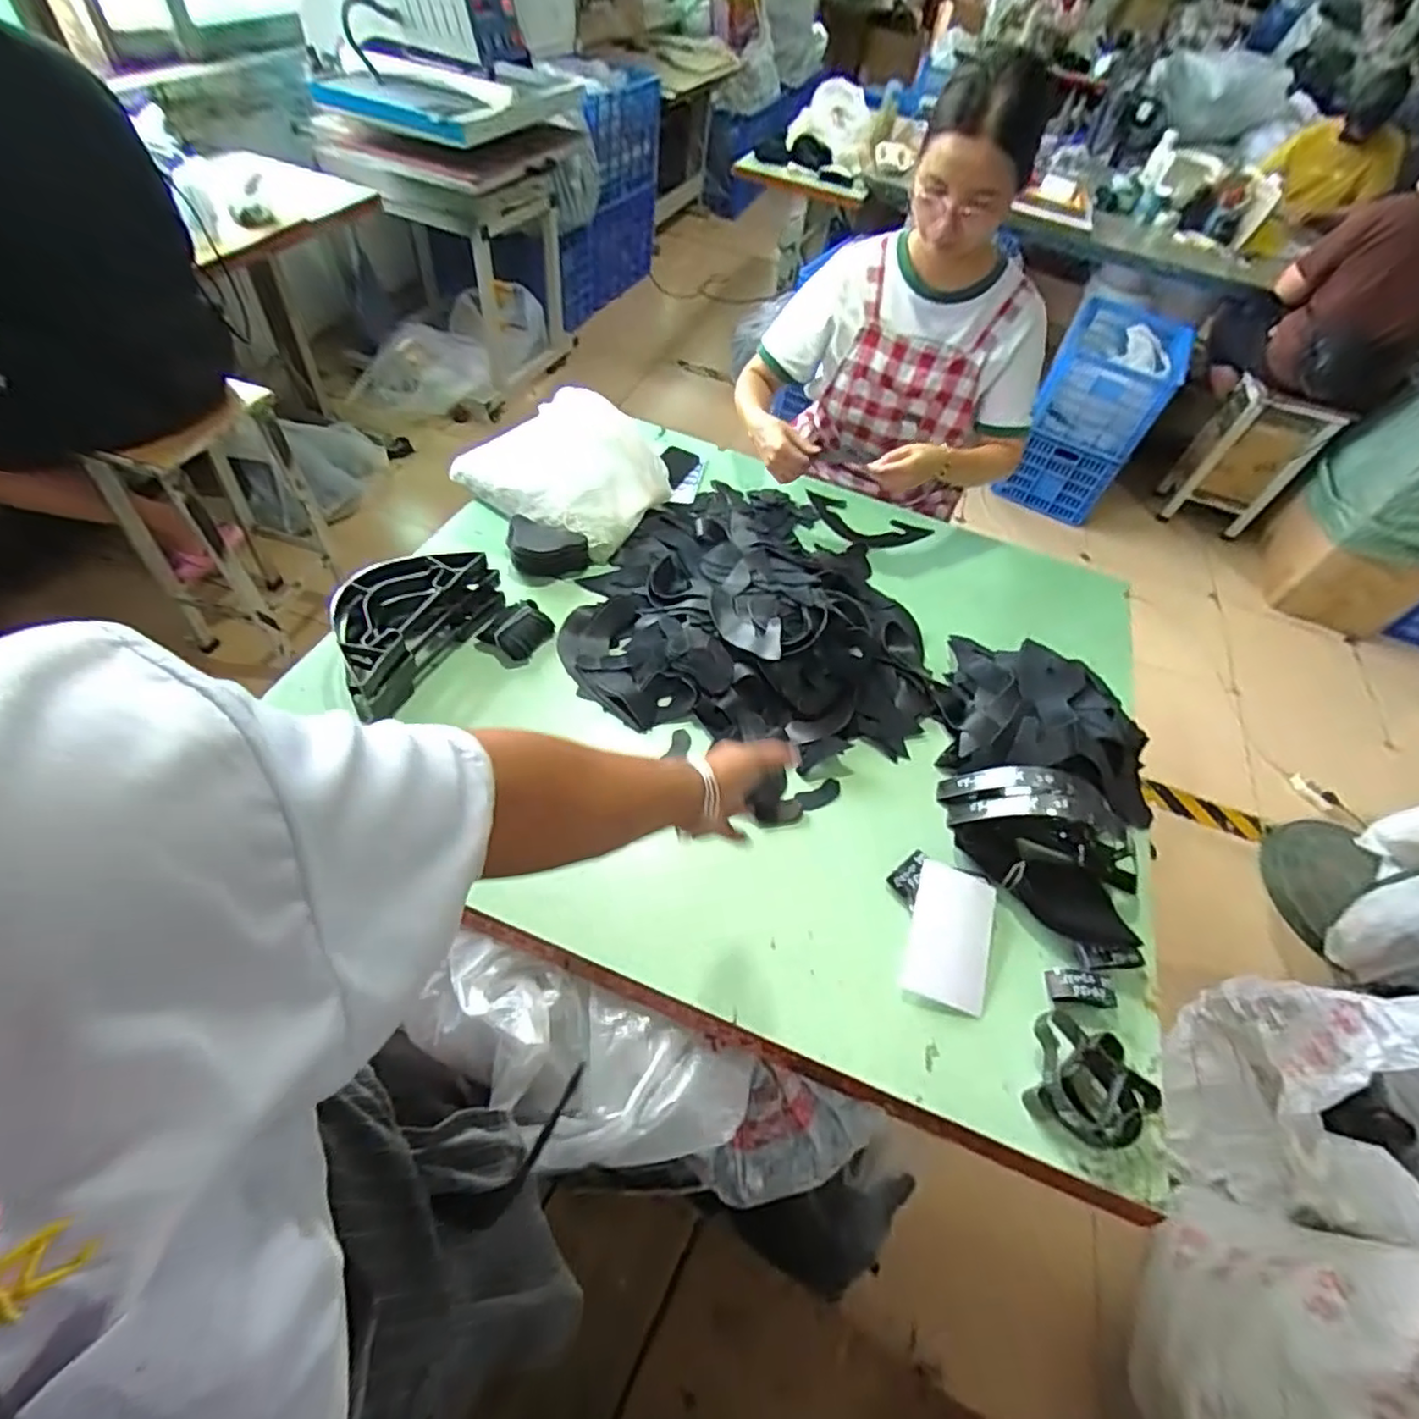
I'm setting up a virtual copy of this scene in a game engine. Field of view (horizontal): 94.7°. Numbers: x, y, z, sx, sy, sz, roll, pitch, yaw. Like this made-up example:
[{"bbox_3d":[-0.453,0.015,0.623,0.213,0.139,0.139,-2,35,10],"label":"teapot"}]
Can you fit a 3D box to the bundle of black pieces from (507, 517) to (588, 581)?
[{"bbox_3d":[-0.260,-0.262,1.065,0.118,0.066,0.077,2,56,-1],"label":"bundle of black pieces"}]

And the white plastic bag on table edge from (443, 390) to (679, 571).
[{"bbox_3d":[-0.249,-0.432,1.169,0.324,0.135,0.301,31,60,17],"label":"white plastic bag on table edge"}]

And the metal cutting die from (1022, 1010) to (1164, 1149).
[{"bbox_3d":[0.404,0.393,0.693,0.117,0.052,0.109,17,57,9],"label":"metal cutting die"}]

